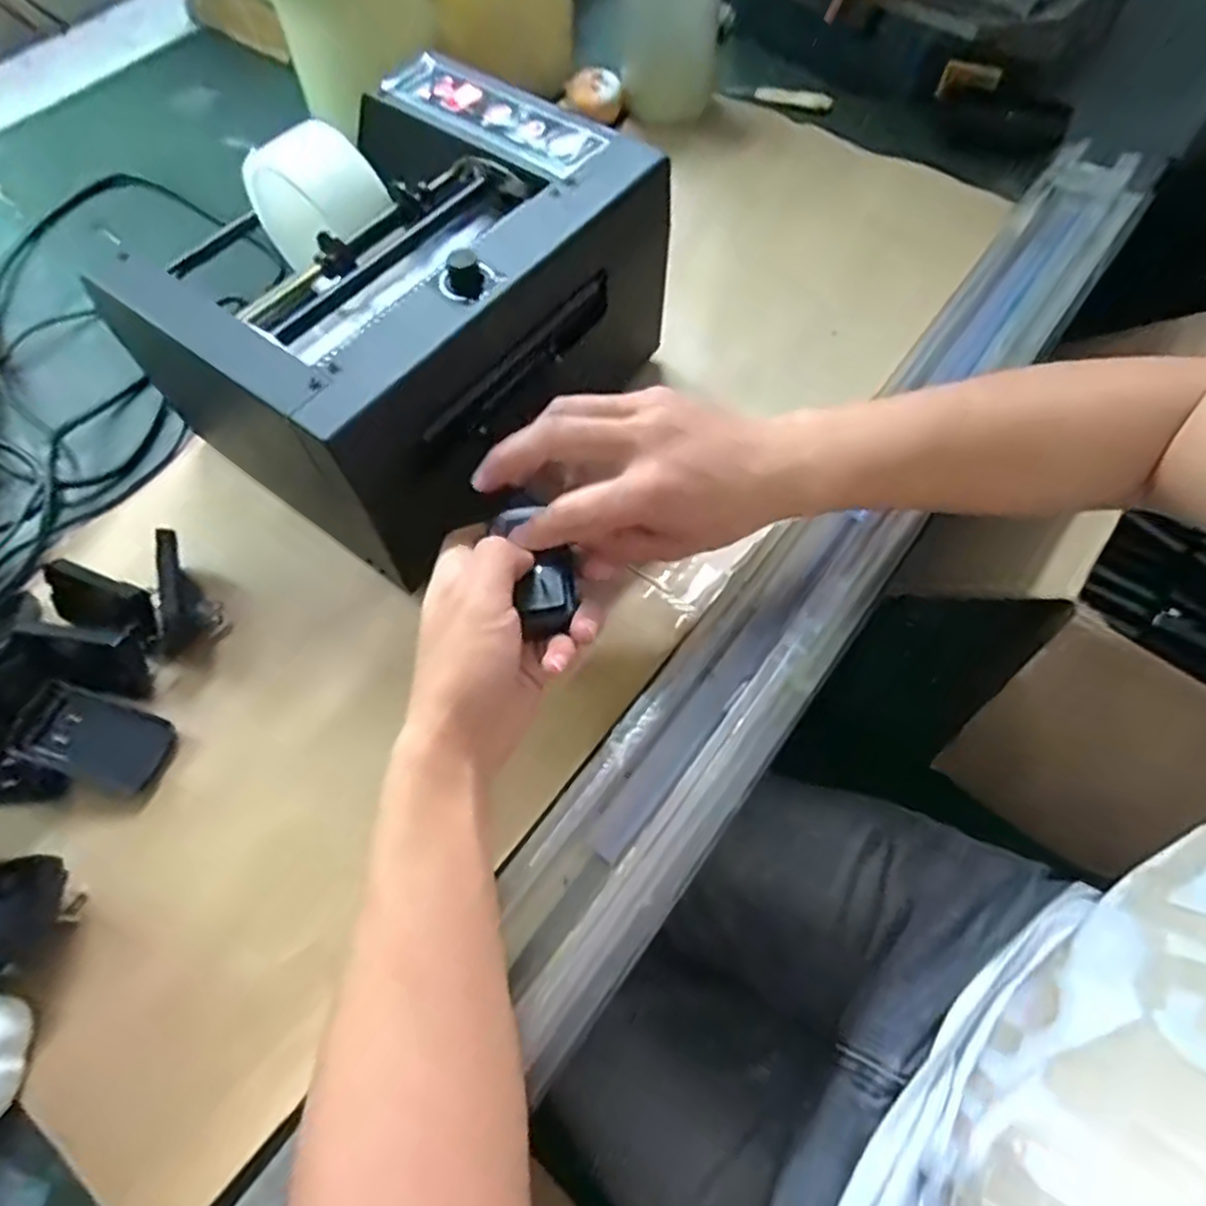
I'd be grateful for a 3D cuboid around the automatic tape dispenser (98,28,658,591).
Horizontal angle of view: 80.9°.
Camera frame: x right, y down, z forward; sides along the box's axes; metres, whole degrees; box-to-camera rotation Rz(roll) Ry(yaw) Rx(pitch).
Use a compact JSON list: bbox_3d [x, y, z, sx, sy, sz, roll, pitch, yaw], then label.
[{"bbox_3d":[-0.116,-0.185,0.444,0.211,0.144,0.263,31,68,17],"label":"automatic tape dispenser"}]

